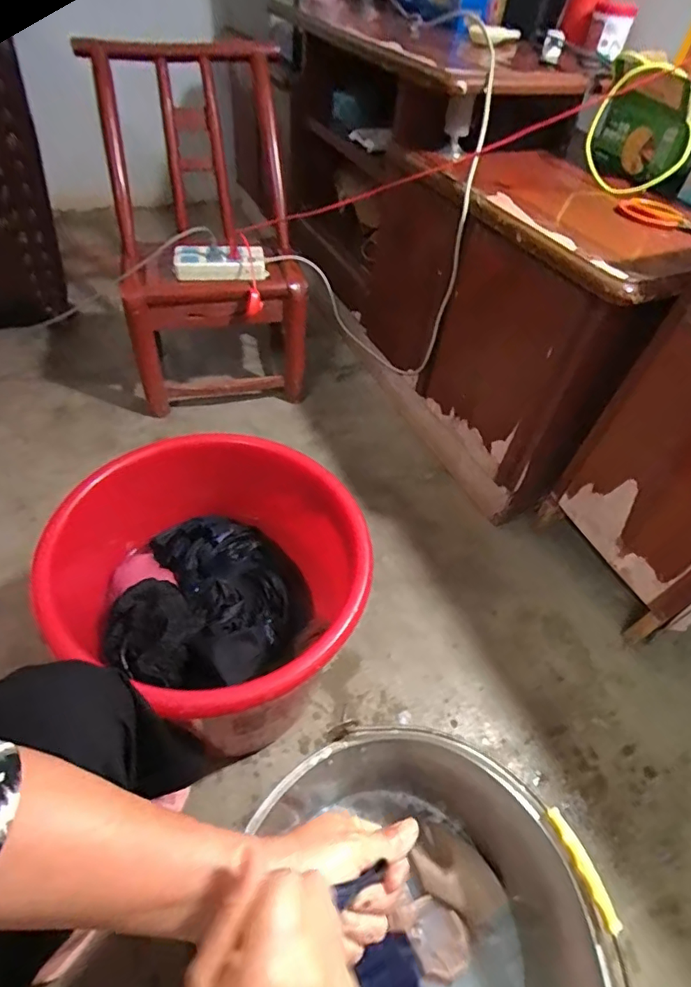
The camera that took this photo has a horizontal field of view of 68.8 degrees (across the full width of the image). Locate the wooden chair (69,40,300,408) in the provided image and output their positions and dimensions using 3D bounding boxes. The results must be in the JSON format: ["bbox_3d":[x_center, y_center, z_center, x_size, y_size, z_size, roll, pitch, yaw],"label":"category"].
[{"bbox_3d":[-0.320,-0.577,1.148,0.387,0.633,0.459,-10,51,-16],"label":"wooden chair"}]

